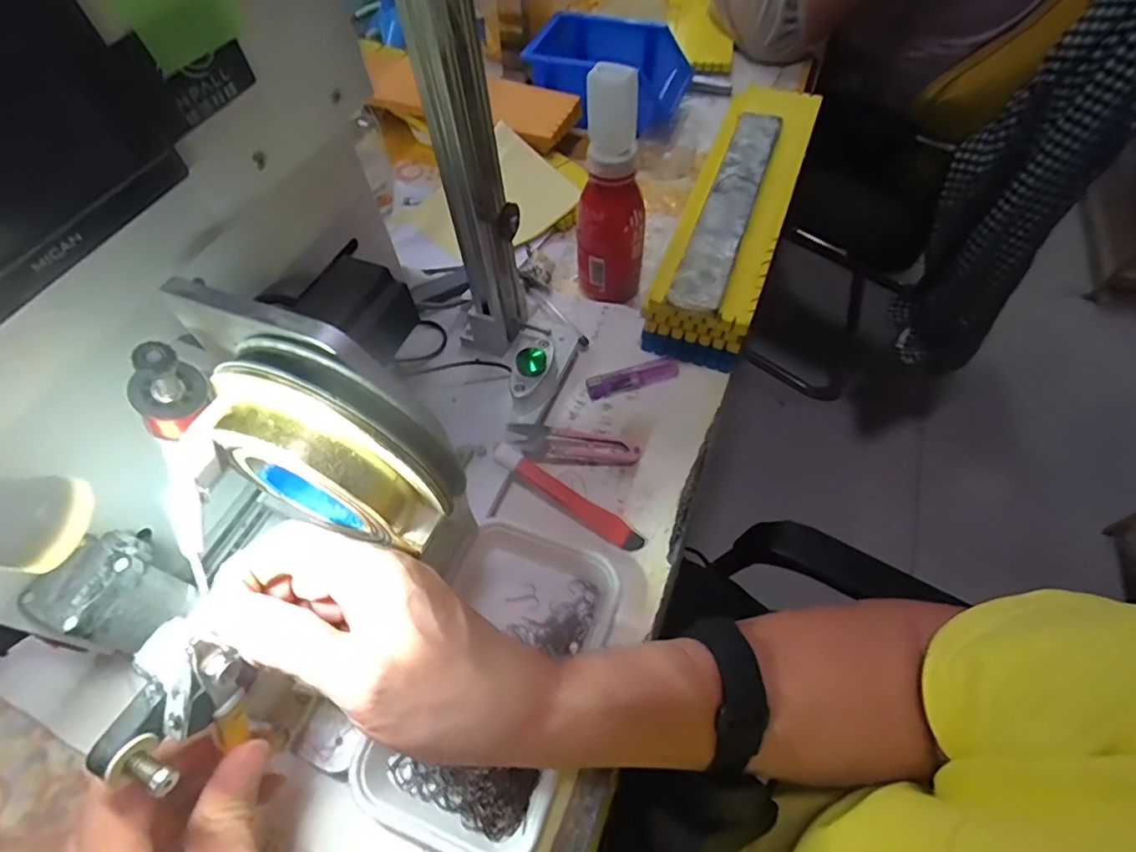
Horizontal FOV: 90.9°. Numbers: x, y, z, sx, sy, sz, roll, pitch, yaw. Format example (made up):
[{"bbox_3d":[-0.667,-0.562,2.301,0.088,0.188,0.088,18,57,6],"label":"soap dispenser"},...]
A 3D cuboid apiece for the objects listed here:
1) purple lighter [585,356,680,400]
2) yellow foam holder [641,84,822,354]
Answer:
[{"bbox_3d":[0.055,-0.040,0.472,0.079,0.015,0.017,-15,58,-8],"label":"purple lighter"},{"bbox_3d":[0.163,-0.215,0.527,0.088,0.046,0.344,18,60,13],"label":"yellow foam holder"}]

